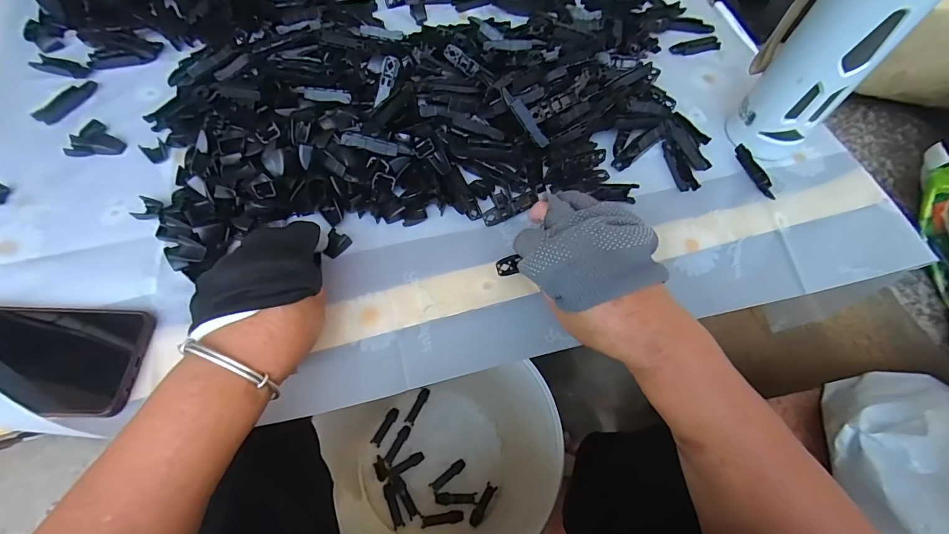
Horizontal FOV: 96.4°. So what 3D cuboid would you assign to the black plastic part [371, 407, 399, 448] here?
[{"bbox_3d":[-0.160,0.287,0.764,0.019,0.009,0.070,27,62,8],"label":"black plastic part"}]

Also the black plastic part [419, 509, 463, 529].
[{"bbox_3d":[-0.053,0.417,0.704,0.069,0.004,0.019,-4,62,-9],"label":"black plastic part"}]

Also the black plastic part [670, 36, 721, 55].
[{"bbox_3d":[0.273,-0.273,0.522,0.065,0.009,0.016,-13,64,-10],"label":"black plastic part"}]

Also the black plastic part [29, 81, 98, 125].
[{"bbox_3d":[-0.418,-0.171,0.436,0.024,0.007,0.065,19,63,7],"label":"black plastic part"}]

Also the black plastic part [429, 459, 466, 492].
[{"bbox_3d":[-0.045,0.361,0.737,0.069,0.010,0.017,-34,71,-22],"label":"black plastic part"}]

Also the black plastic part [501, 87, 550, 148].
[{"bbox_3d":[0.047,-0.136,0.388,0.063,0.008,0.012,48,64,-22],"label":"black plastic part"}]

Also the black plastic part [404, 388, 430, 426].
[{"bbox_3d":[-0.105,0.259,0.790,0.019,0.007,0.069,25,62,6],"label":"black plastic part"}]

